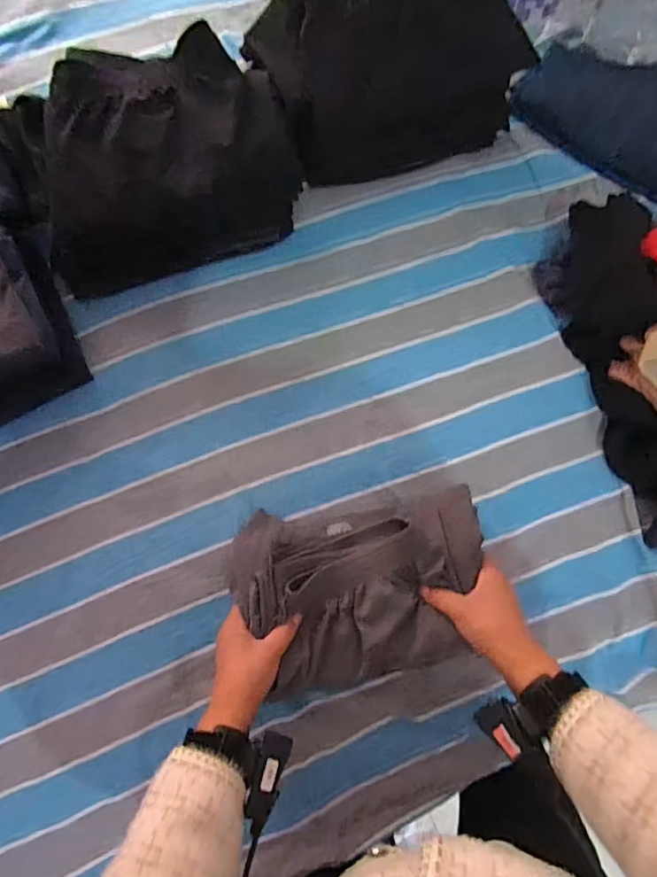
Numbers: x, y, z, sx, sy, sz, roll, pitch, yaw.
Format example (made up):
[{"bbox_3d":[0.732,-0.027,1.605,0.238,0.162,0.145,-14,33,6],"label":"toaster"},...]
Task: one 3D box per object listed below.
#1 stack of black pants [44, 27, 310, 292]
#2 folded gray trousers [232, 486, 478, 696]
[{"bbox_3d":[-0.215,-0.350,0.632,0.335,0.116,0.247,-22,81,-4],"label":"stack of black pants"},{"bbox_3d":[0.034,0.170,0.567,0.269,0.077,0.194,-7,81,-1],"label":"folded gray trousers"}]

